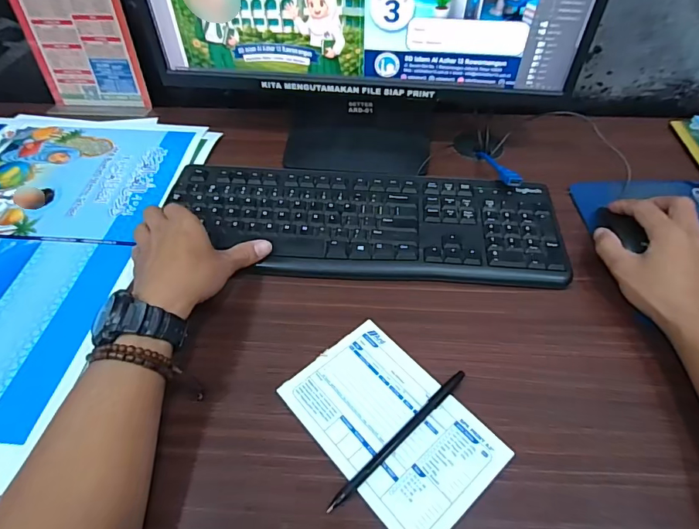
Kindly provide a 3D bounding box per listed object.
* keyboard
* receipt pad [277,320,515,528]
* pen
[{"bbox_3d":[0.012,-0.049,0.487,0.421,0.019,0.154,8,51,7],"label":"keyboard"},{"bbox_3d":[0.033,0.126,0.352,0.106,0.004,0.161,-35,58,-25],"label":"receipt pad"},{"bbox_3d":[0.041,0.134,0.341,0.148,0.006,0.011,-37,59,-26],"label":"pen"}]

